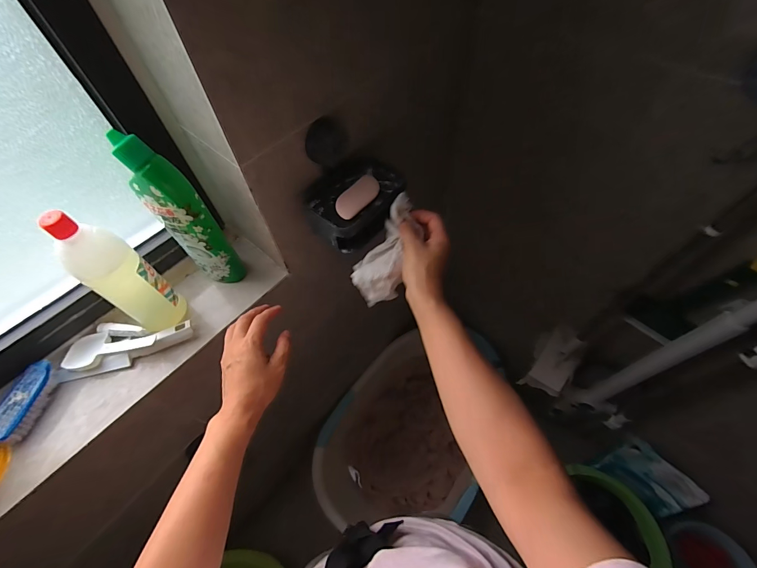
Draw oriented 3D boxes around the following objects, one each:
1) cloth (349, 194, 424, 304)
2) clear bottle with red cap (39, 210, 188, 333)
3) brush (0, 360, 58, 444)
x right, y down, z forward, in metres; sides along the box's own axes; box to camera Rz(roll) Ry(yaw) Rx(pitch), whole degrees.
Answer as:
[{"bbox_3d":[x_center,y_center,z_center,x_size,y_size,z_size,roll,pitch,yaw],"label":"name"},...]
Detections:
[{"bbox_3d":[0.012,-0.041,0.467,0.064,0.155,0.048,27,22,17],"label":"cloth"},{"bbox_3d":[-0.318,-0.003,0.422,0.062,0.190,0.052,-10,59,-4],"label":"clear bottle with red cap"},{"bbox_3d":[-0.449,0.148,0.436,0.036,0.029,0.092,5,59,5],"label":"brush"}]

